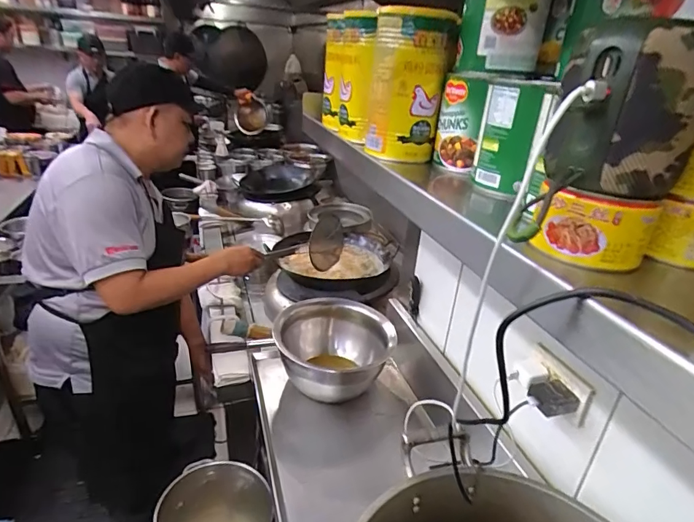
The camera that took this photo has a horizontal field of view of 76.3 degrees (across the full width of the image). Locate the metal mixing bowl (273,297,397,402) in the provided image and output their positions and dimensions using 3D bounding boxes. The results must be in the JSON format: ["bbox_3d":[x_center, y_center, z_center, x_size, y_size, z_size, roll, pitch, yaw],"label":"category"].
[{"bbox_3d":[-0.034,0.212,1.112,0.280,0.148,0.280,5,24,-2],"label":"metal mixing bowl"}]

